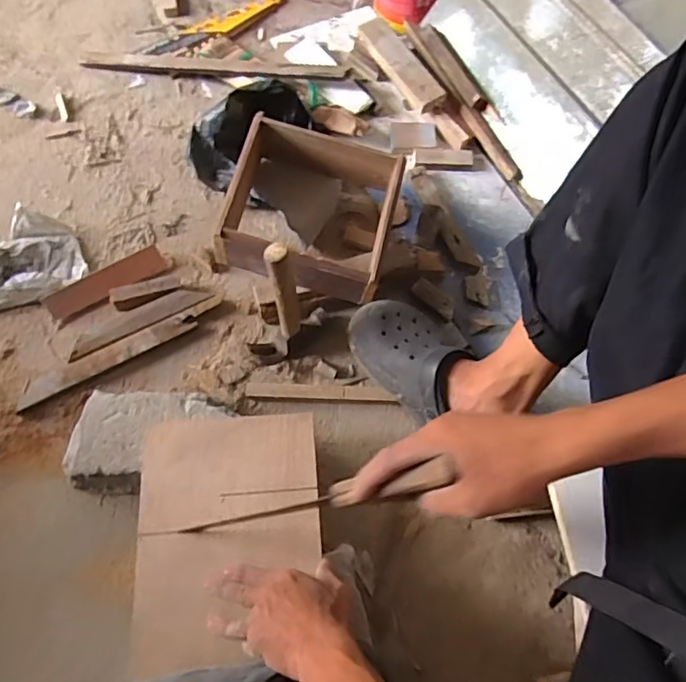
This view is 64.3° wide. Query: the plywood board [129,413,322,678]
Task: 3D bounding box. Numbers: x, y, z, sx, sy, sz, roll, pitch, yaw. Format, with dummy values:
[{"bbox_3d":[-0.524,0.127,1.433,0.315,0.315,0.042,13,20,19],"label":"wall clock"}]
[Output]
[{"bbox_3d":[-0.126,0.210,0.610,0.196,0.011,0.255,-3,65,-5],"label":"plywood board"}]

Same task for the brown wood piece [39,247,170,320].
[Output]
[{"bbox_3d":[-0.350,-0.088,0.811,0.174,0.008,0.041,-31,109,-21],"label":"brown wood piece"}]

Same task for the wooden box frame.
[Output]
[{"bbox_3d":[-0.045,-0.183,0.778,0.226,0.109,0.202,13,65,2],"label":"wooden box frame"}]

